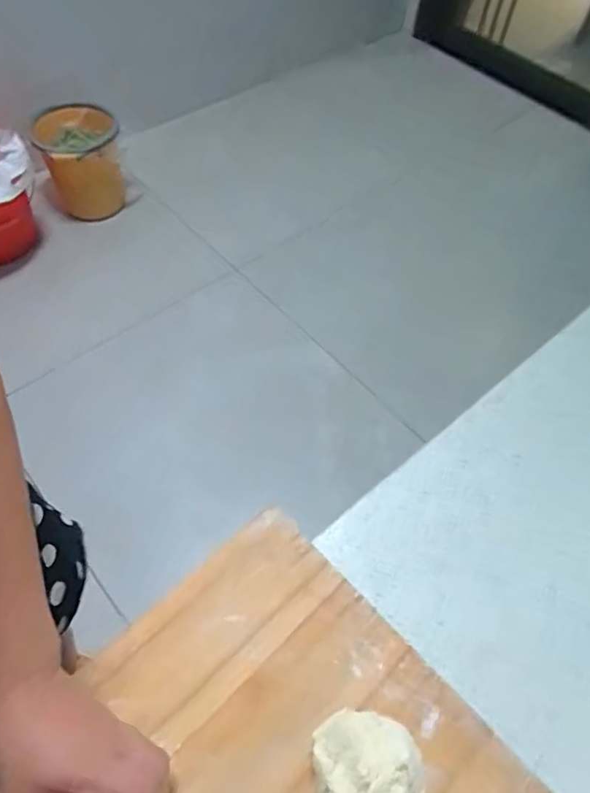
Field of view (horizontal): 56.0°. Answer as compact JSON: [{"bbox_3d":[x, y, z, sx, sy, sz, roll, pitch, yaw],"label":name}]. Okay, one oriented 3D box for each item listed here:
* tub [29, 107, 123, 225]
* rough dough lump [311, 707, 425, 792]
[{"bbox_3d":[-0.645,-0.702,1.716,0.228,0.285,0.224,-17,59,-14],"label":"tub"},{"bbox_3d":[0.048,0.256,0.377,0.073,0.049,0.070,2,56,-2],"label":"rough dough lump"}]

